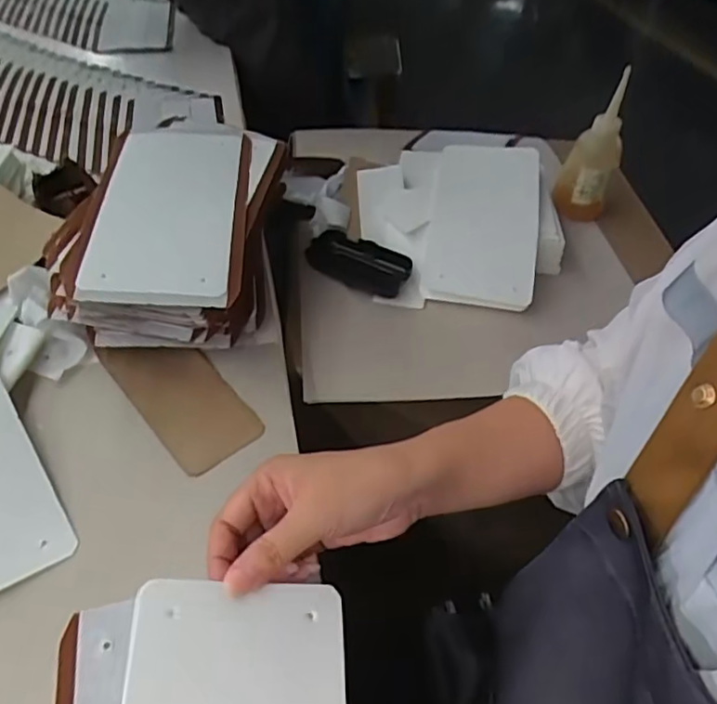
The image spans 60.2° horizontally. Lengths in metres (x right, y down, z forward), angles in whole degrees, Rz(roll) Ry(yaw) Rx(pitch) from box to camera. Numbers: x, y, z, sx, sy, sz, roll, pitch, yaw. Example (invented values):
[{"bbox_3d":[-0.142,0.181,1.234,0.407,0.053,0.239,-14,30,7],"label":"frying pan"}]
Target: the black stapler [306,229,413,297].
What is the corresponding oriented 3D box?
[{"bbox_3d":[-0.001,-0.094,0.639,0.107,0.026,0.058,24,48,17],"label":"black stapler"}]

